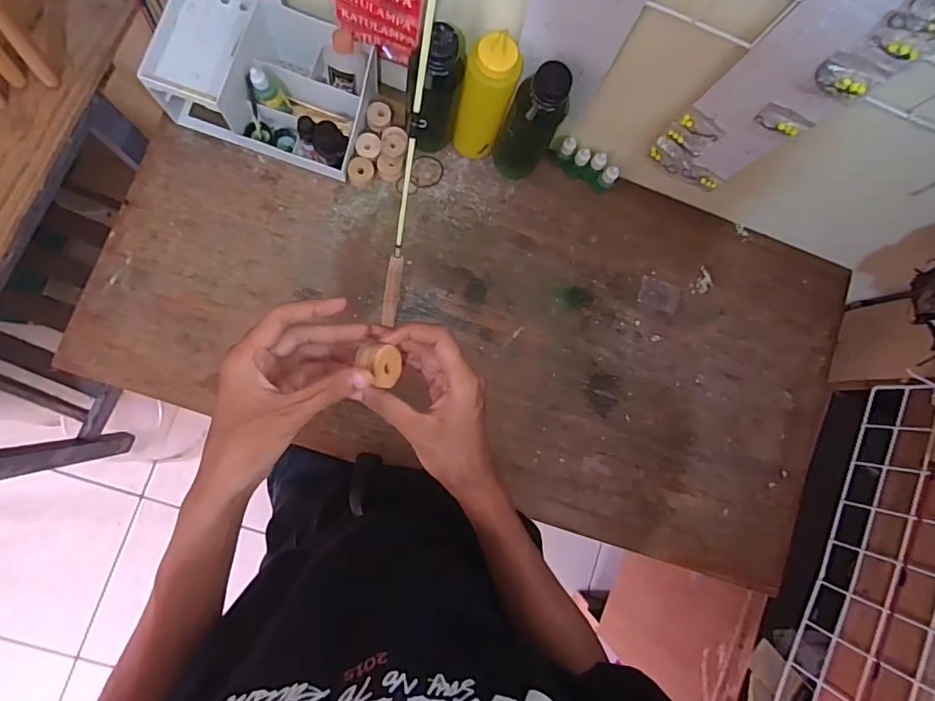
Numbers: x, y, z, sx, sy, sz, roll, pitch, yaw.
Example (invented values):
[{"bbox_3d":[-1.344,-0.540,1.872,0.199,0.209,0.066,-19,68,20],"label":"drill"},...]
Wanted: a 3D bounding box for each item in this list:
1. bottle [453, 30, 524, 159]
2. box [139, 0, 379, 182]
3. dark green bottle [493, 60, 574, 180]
[{"bbox_3d":[0.021,-0.298,0.628,0.060,0.191,0.057,1,84,-8],"label":"bottle"},{"bbox_3d":[-0.241,-0.340,0.646,0.240,0.103,0.161,18,83,-6],"label":"box"},{"bbox_3d":[0.075,-0.272,0.630,0.067,0.184,0.063,1,84,-8],"label":"dark green bottle"}]

